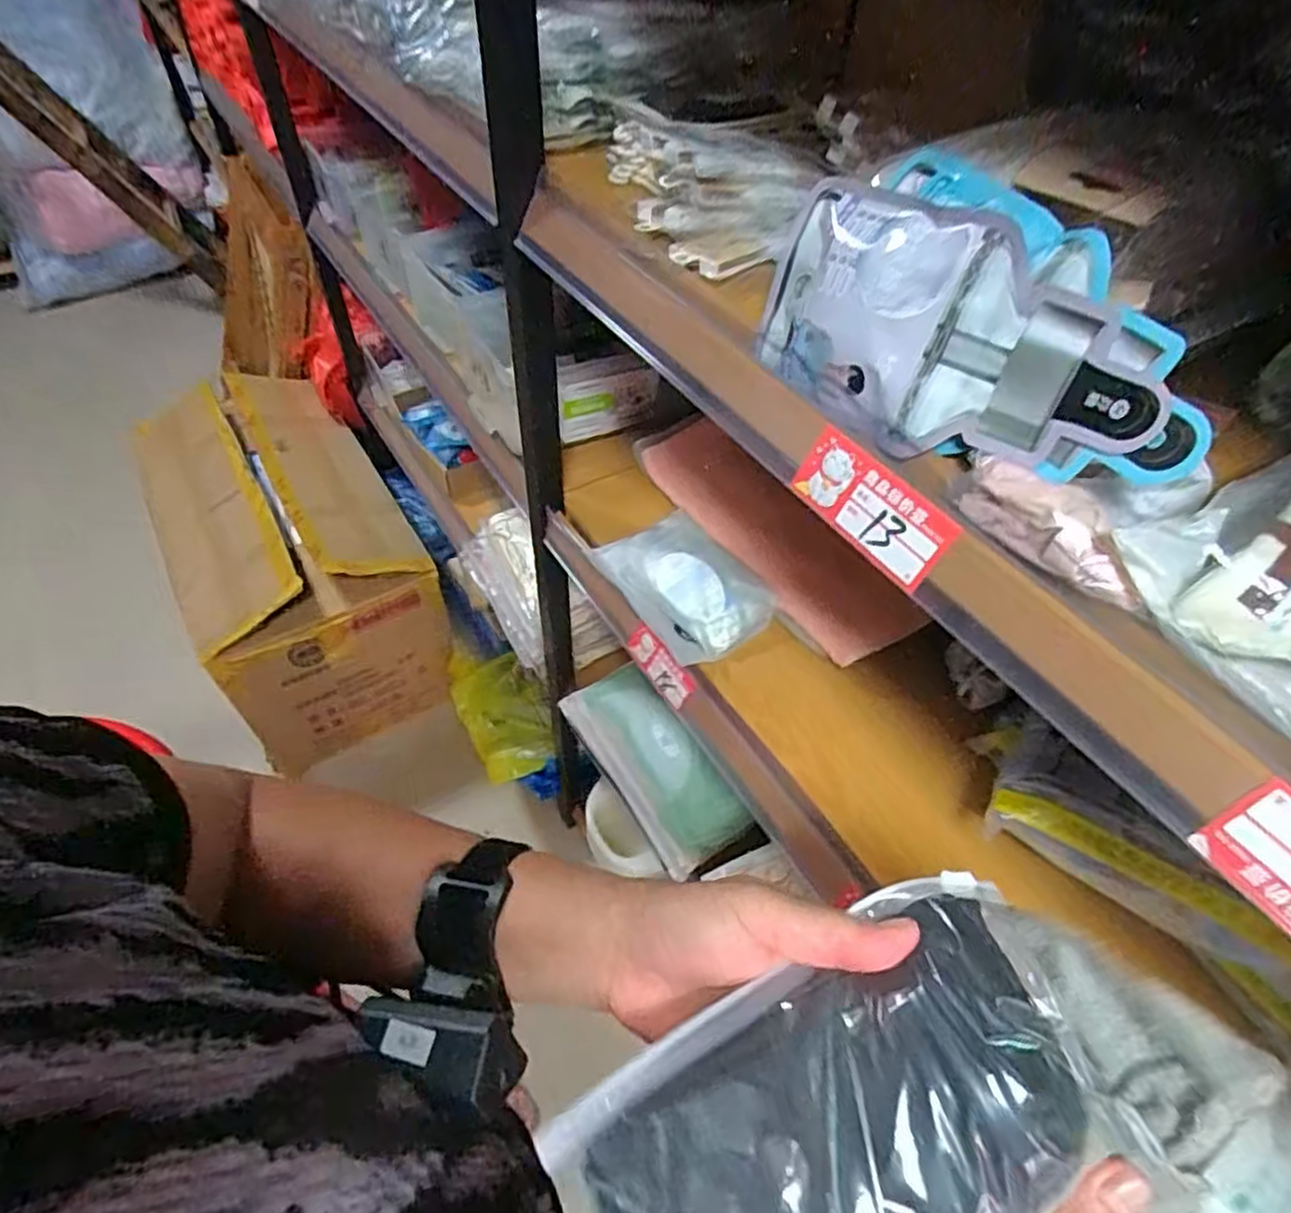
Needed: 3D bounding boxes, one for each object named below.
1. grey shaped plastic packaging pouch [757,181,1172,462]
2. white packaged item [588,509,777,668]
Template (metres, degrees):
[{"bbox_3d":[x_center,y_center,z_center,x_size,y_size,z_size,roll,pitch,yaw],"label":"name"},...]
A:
[{"bbox_3d":[0.133,-0.120,0.333,0.025,0.097,0.191,-14,49,-43],"label":"grey shaped plastic packaging pouch"},{"bbox_3d":[0.037,-0.020,0.698,0.095,0.057,0.162,-30,58,-23],"label":"white packaged item"}]

